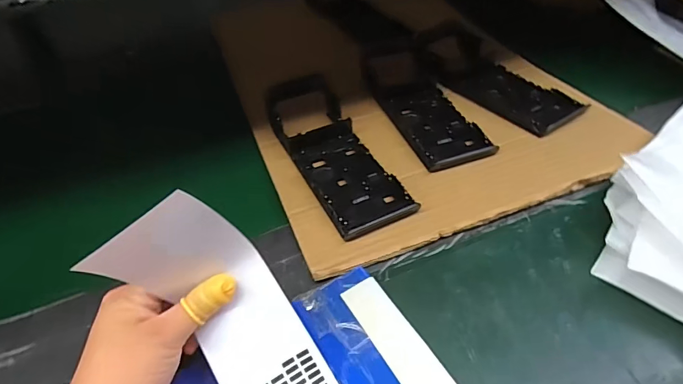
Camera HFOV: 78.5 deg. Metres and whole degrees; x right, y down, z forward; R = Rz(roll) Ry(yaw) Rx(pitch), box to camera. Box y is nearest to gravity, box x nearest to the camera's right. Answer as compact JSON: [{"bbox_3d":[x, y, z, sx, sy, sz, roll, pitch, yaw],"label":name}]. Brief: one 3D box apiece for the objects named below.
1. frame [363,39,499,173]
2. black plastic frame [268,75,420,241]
[{"bbox_3d":[0.088,-0.117,0.497,0.080,0.028,0.234,-14,46,-12],"label":"frame"},{"bbox_3d":[-0.010,-0.046,0.430,0.082,0.044,0.213,-18,47,-15],"label":"black plastic frame"}]

